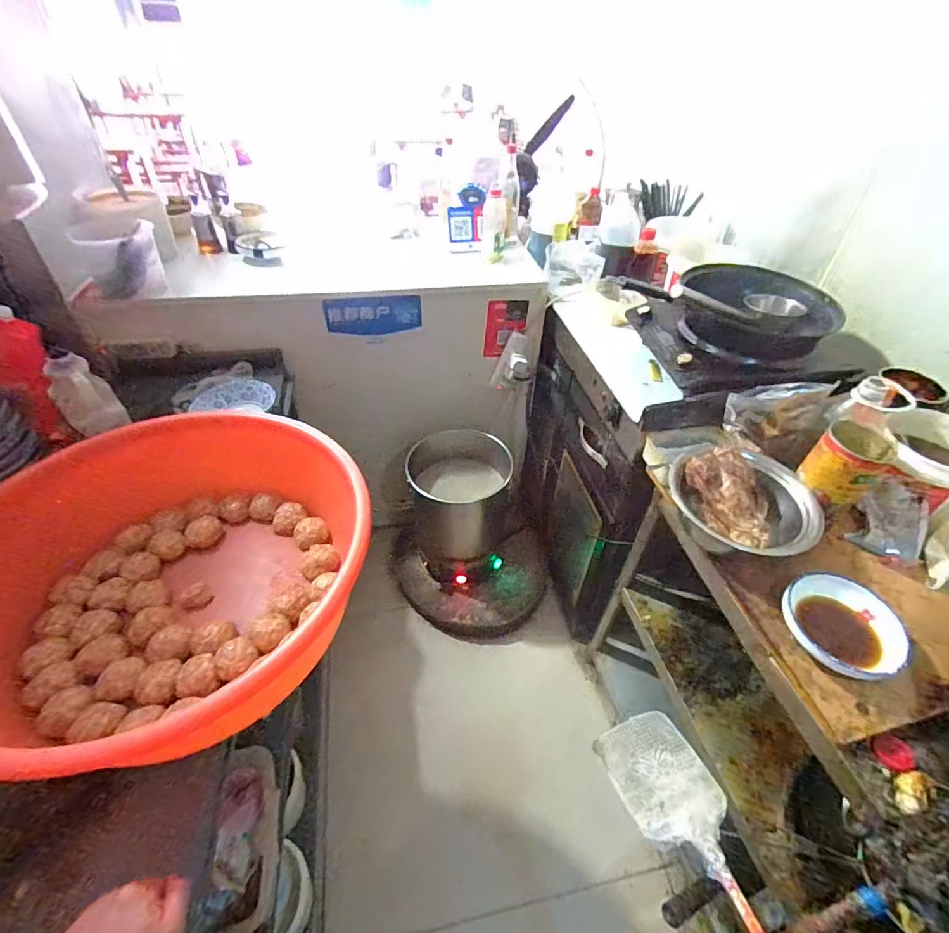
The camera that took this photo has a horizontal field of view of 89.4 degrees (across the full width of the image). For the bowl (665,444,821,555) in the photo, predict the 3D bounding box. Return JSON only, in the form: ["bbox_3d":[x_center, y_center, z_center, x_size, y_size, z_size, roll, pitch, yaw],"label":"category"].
[{"bbox_3d":[0.462,0.067,0.848,0.240,0.110,0.185,16,45,14],"label":"bowl"}]

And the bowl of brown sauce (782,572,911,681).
[{"bbox_3d":[0.552,0.241,0.722,0.150,0.063,0.155,2,43,-1],"label":"bowl of brown sauce"}]

